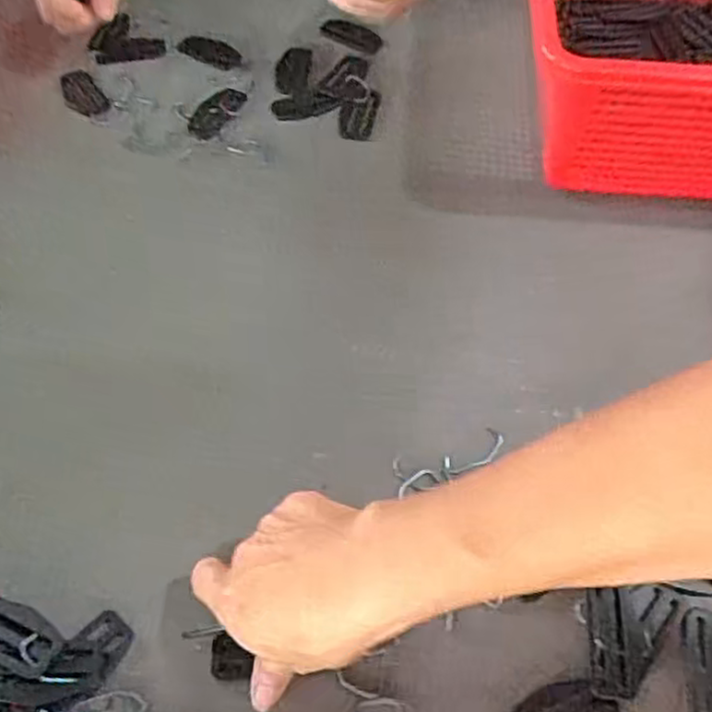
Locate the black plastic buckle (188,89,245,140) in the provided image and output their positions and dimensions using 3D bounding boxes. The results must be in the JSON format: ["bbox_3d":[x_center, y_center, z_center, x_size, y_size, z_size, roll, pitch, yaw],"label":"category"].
[{"bbox_3d":[-0.110,-0.193,0.572,0.030,0.004,0.059,24,60,14],"label":"black plastic buckle"}]

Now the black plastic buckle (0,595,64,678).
[{"bbox_3d":[-0.174,0.138,0.363,0.062,0.014,0.025,24,60,14],"label":"black plastic buckle"}]

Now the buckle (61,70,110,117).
[{"bbox_3d":[-0.222,-0.213,0.584,0.029,0.005,0.055,-32,63,-19],"label":"buckle"}]

